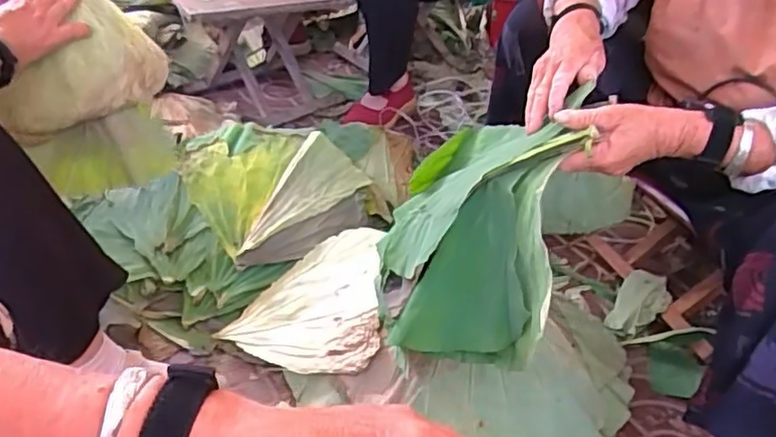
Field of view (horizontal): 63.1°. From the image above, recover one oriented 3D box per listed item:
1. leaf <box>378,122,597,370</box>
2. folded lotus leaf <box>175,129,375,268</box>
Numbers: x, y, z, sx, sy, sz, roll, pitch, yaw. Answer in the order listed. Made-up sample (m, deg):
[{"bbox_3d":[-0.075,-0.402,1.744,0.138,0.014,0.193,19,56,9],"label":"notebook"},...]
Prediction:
[{"bbox_3d":[0.093,0.014,0.715,0.206,0.226,0.192,18,39,17],"label":"leaf"},{"bbox_3d":[-0.182,-0.050,1.078,0.262,0.090,0.256,-21,44,-31],"label":"folded lotus leaf"}]

